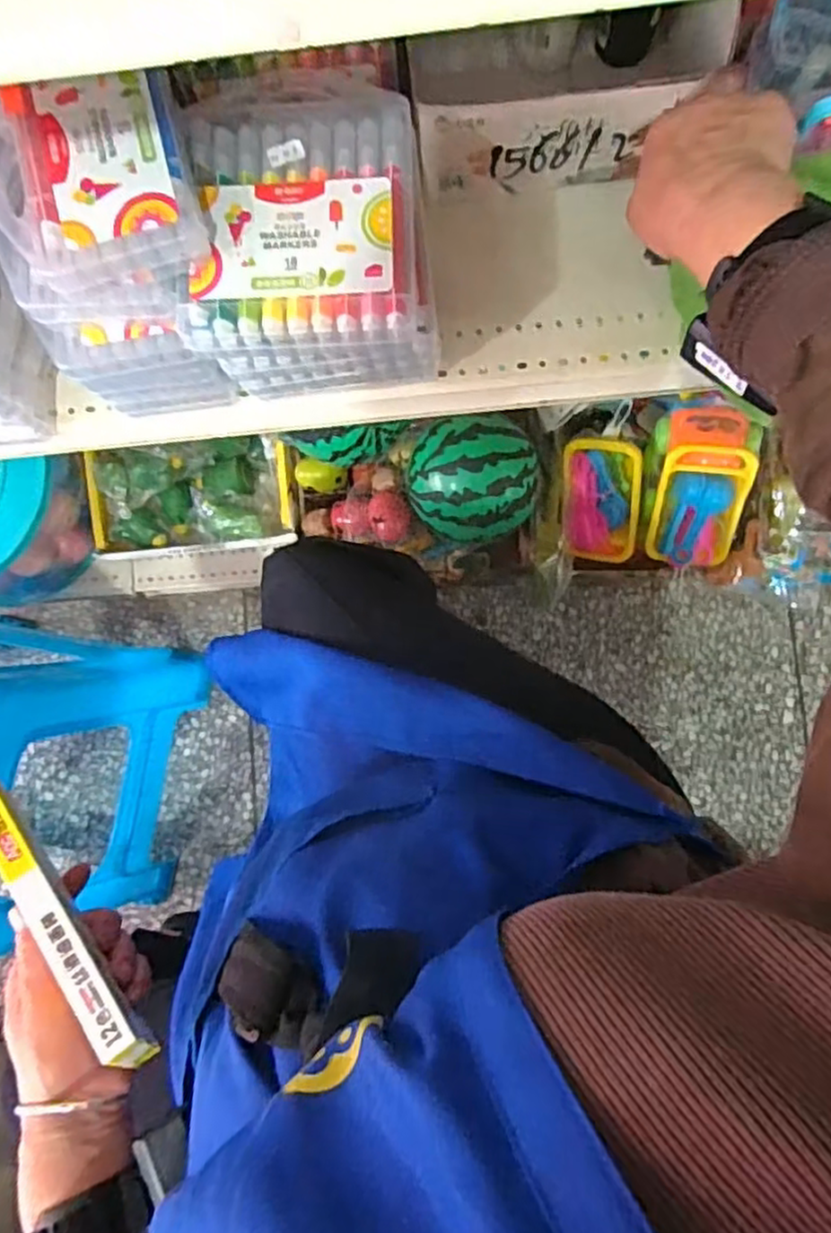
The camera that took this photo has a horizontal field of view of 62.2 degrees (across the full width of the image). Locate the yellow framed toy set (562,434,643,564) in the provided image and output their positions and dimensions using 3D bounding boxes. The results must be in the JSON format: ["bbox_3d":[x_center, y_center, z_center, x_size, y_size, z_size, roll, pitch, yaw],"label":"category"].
[{"bbox_3d":[0.224,-0.138,0.832,0.091,0.040,0.145,4,103,12],"label":"yellow framed toy set"}]

